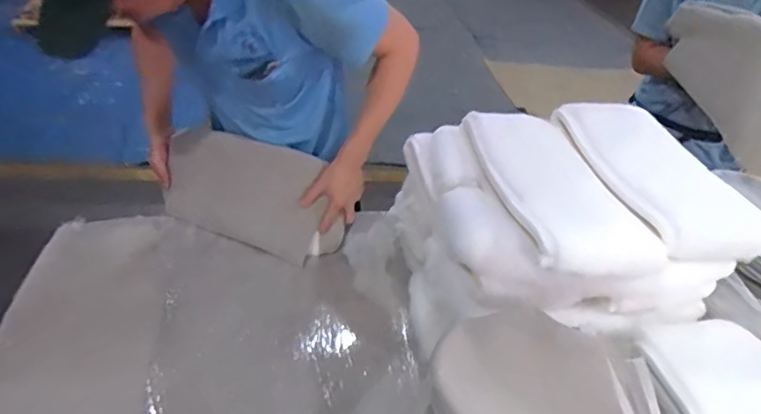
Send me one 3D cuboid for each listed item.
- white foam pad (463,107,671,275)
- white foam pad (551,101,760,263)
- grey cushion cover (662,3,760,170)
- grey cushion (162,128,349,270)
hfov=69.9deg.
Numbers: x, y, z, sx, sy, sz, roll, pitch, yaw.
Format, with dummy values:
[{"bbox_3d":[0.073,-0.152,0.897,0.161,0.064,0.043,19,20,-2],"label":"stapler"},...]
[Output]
[{"bbox_3d":[0.283,-0.047,0.938,0.216,0.043,0.442,-3,36,-14],"label":"white foam pad"},{"bbox_3d":[0.477,-0.077,0.995,0.206,0.058,0.452,-1,36,-12],"label":"white foam pad"},{"bbox_3d":[0.889,-0.312,1.340,0.029,0.289,0.429,-43,94,-17],"label":"grey cushion cover"},{"bbox_3d":[-0.278,-0.032,1.194,0.401,0.226,0.039,19,14,11],"label":"grey cushion"}]

